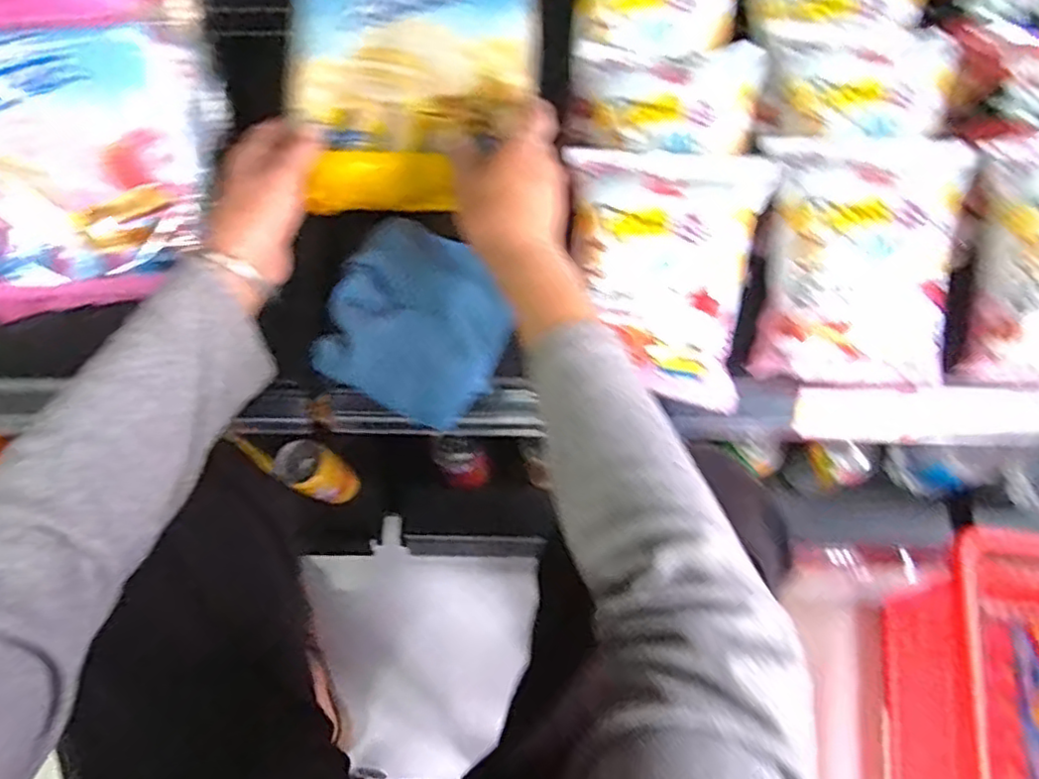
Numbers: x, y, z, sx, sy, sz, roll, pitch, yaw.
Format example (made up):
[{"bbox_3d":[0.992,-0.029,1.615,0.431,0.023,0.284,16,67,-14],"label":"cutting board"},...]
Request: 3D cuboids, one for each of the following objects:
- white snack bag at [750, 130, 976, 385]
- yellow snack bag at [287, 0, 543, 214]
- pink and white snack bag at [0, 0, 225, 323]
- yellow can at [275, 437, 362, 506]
[{"bbox_3d":[0.250,-0.092,0.469,0.137,0.042,0.176,2,99,8],"label":"white snack bag"},{"bbox_3d":[-0.082,-0.264,0.520,0.193,0.074,0.220,-1,71,0],"label":"yellow snack bag"},{"bbox_3d":[-0.326,-0.179,0.470,0.198,0.062,0.226,-9,109,-2],"label":"pink and white snack bag"},{"bbox_3d":[-0.229,0.097,0.739,0.051,0.126,0.055,0,71,1],"label":"yellow can"}]

